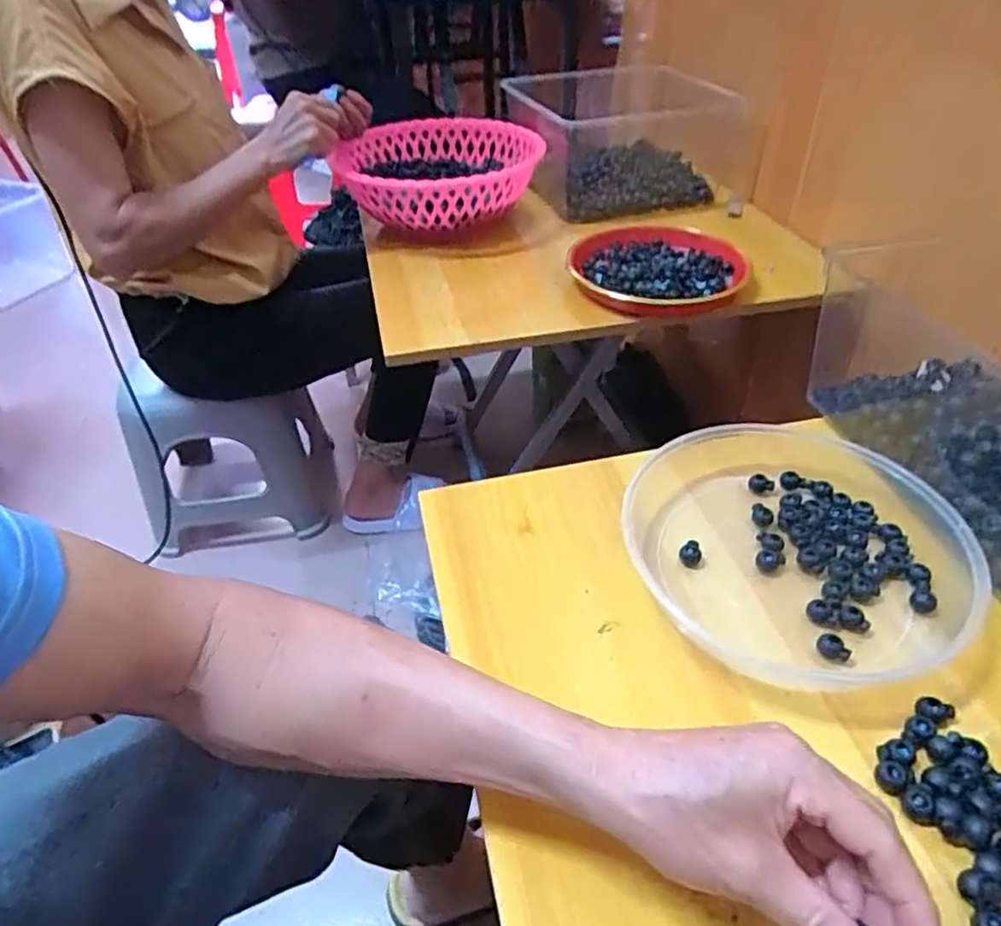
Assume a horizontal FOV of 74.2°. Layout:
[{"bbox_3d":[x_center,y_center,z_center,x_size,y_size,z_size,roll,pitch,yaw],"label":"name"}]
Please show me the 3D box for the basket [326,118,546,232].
[{"bbox_3d":[-0.077,-0.423,0.962,0.265,0.086,0.303,3,41,8],"label":"basket"}]

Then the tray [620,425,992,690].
[{"bbox_3d":[0.207,0.048,0.475,0.231,0.035,0.222,-2,41,2],"label":"tray"}]

